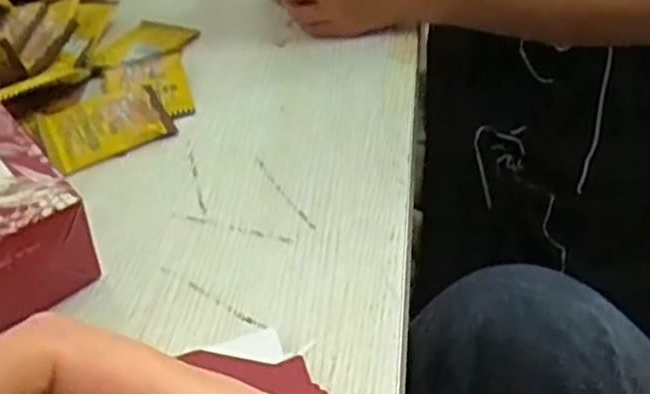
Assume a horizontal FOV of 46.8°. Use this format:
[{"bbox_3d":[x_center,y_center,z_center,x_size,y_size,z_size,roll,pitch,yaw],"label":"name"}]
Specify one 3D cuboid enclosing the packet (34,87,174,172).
[{"bbox_3d":[-0.166,-0.056,0.572,0.088,0.014,0.069,-24,38,-19],"label":"packet"}]

